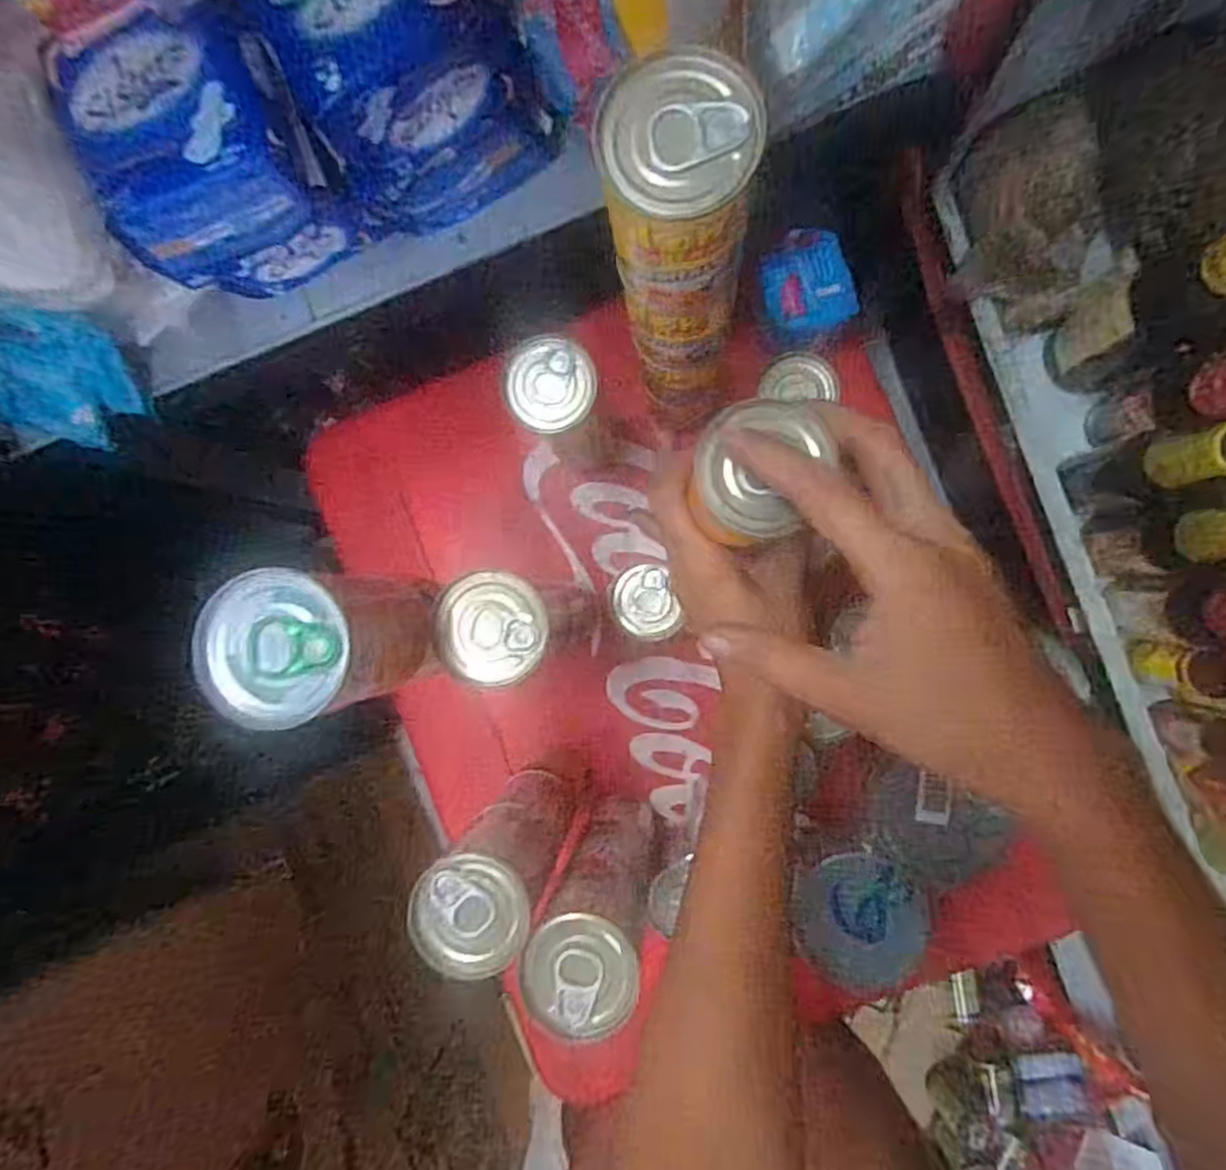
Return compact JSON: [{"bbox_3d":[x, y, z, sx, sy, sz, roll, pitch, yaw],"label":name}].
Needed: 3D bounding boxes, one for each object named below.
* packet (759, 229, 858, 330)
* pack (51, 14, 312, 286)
[{"bbox_3d":[0.132,-0.208,0.487,0.058,0.009,0.068,-18,87,5],"label":"packet"},{"bbox_3d":[-0.221,-0.229,0.382,0.103,0.080,0.089,-13,88,5],"label":"pack"}]

